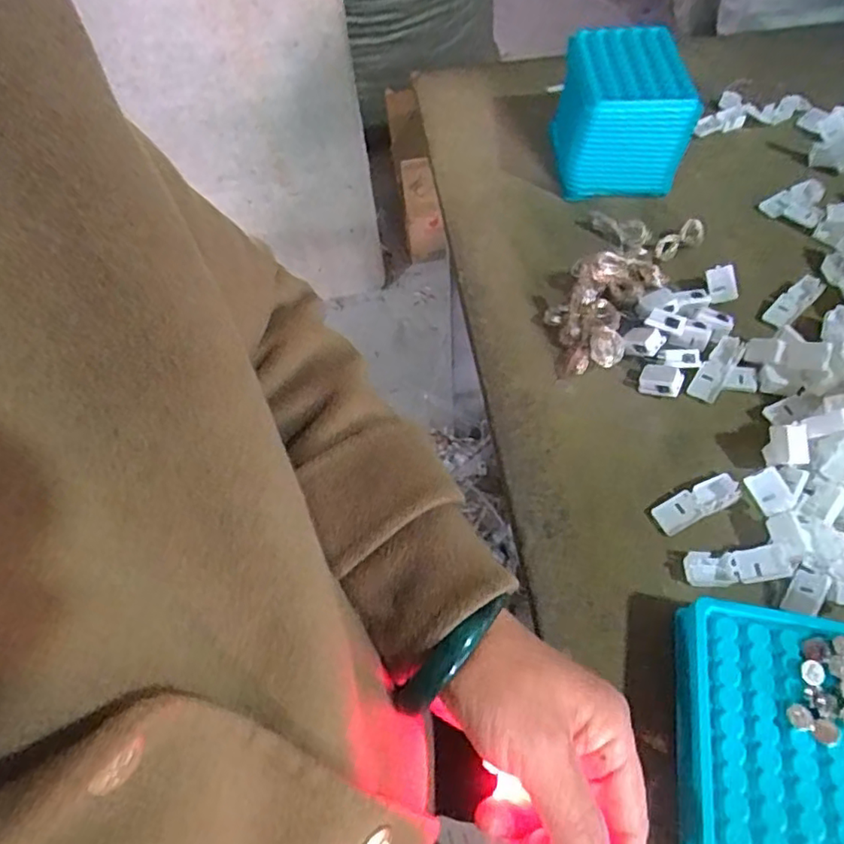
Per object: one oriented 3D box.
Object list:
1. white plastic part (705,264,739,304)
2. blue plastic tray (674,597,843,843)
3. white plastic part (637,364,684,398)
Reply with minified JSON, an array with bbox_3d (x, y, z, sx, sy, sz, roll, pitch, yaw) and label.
[{"bbox_3d":[0.225,-0.103,0.452,0.021,0.027,0.009,-16,14,19],"label":"white plastic part"},{"bbox_3d":[0.175,0.160,0.287,0.097,0.035,0.127,9,58,11],"label":"blue plastic tray"},{"bbox_3d":[0.166,-0.029,0.417,0.026,0.013,0.021,16,79,36],"label":"white plastic part"}]

